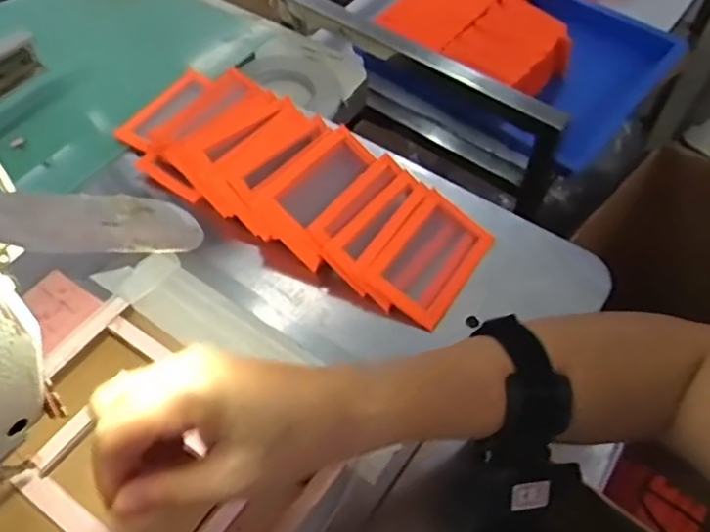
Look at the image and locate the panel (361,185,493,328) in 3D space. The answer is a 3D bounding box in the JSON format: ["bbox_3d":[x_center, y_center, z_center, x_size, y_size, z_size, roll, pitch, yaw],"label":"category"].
[{"bbox_3d":[0.060,-0.007,0.497,0.064,0.006,0.103,38,60,1],"label":"panel"}]

